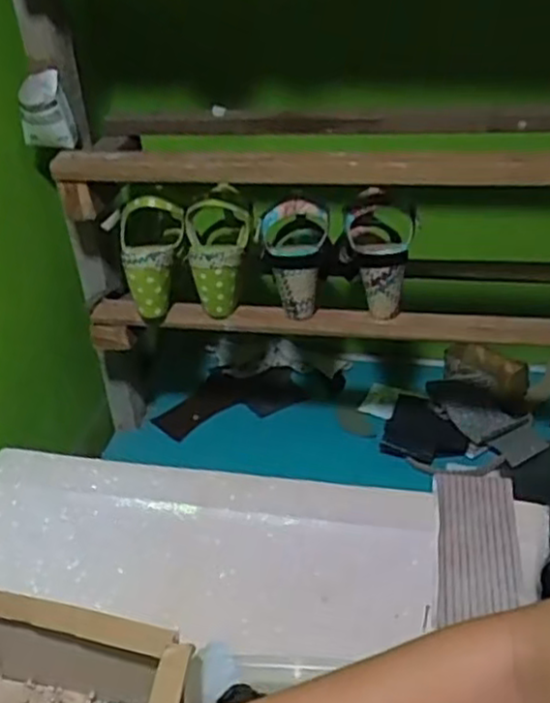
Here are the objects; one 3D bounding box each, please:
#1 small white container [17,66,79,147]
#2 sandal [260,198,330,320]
[{"bbox_3d":[-0.260,-0.272,0.831,0.056,0.080,0.023,-9,33,-9],"label":"small white container"},{"bbox_3d":[0.028,-0.110,0.856,0.080,0.127,0.073,-5,32,-3],"label":"sandal"}]

